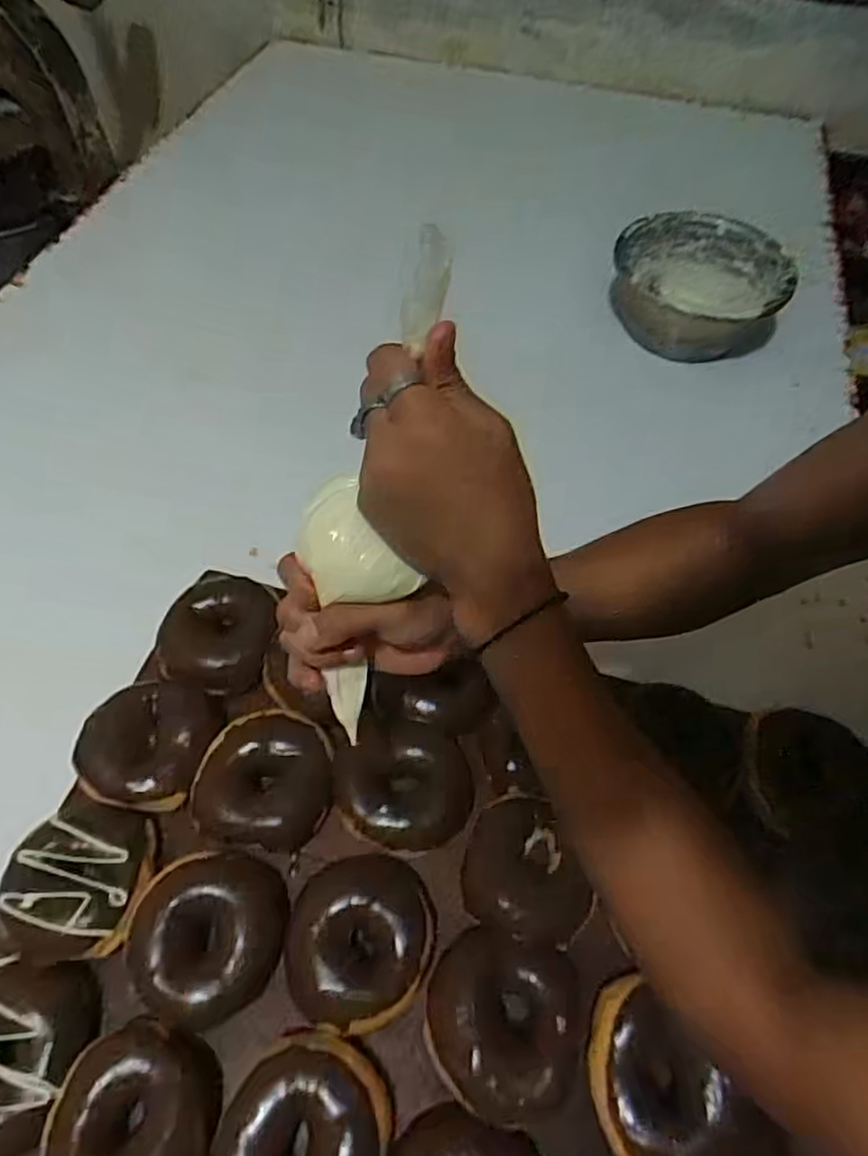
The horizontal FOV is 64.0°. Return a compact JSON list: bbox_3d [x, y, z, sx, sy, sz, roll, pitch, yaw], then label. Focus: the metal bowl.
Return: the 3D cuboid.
[{"bbox_3d":[0.306,-0.330,0.811,0.191,0.095,0.190,4,53,6],"label":"metal bowl"}]

